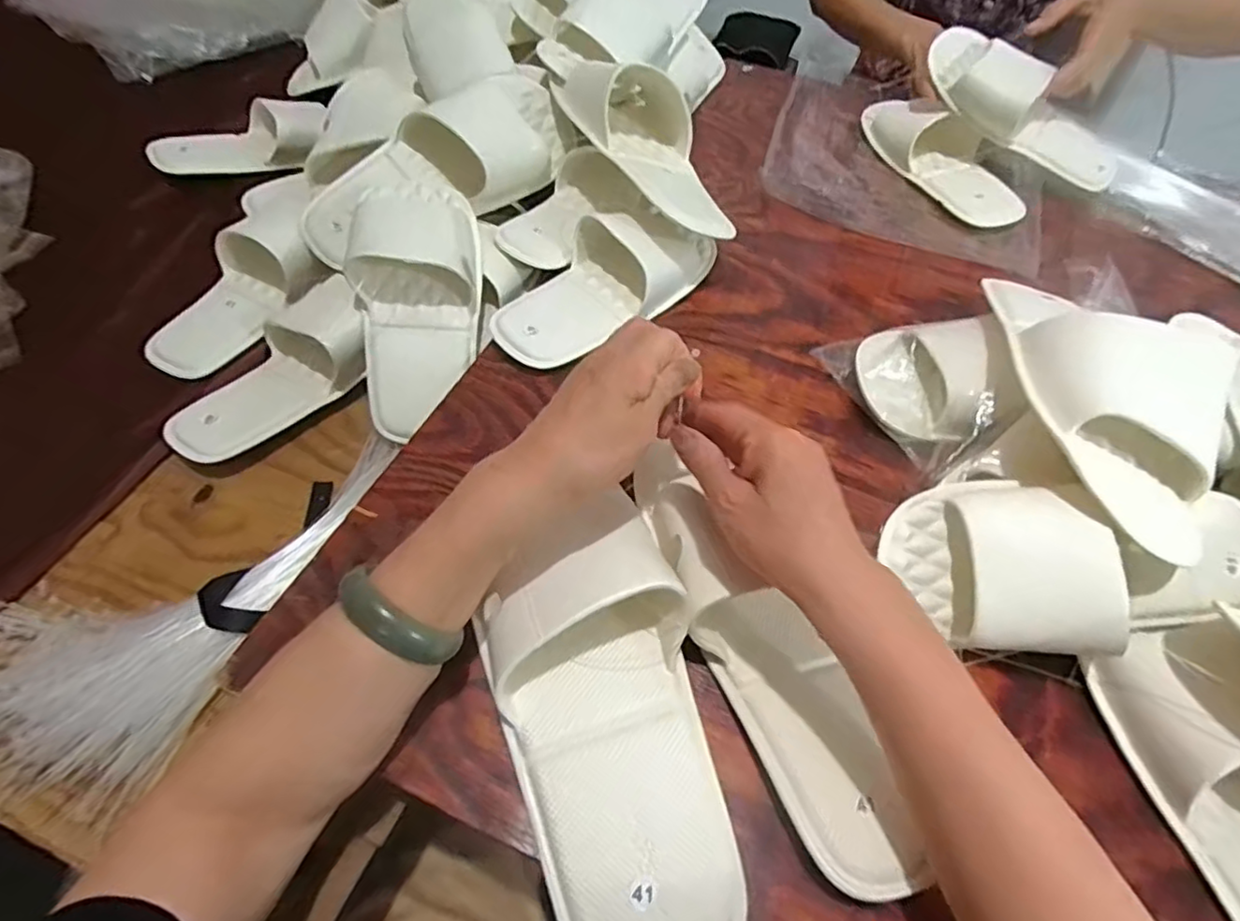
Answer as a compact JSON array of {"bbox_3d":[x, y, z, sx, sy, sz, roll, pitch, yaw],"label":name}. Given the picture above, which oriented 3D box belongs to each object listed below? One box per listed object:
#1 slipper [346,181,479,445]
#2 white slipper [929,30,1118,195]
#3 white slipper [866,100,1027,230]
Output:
[{"bbox_3d":[-0.165,-0.134,0.508,0.107,0.065,0.231,-1,79,-4],"label":"slipper"},{"bbox_3d":[0.423,-0.363,0.663,0.215,0.063,0.090,35,57,-8],"label":"white slipper"},{"bbox_3d":[0.349,-0.334,0.688,0.081,0.045,0.220,-18,58,-15],"label":"white slipper"}]

